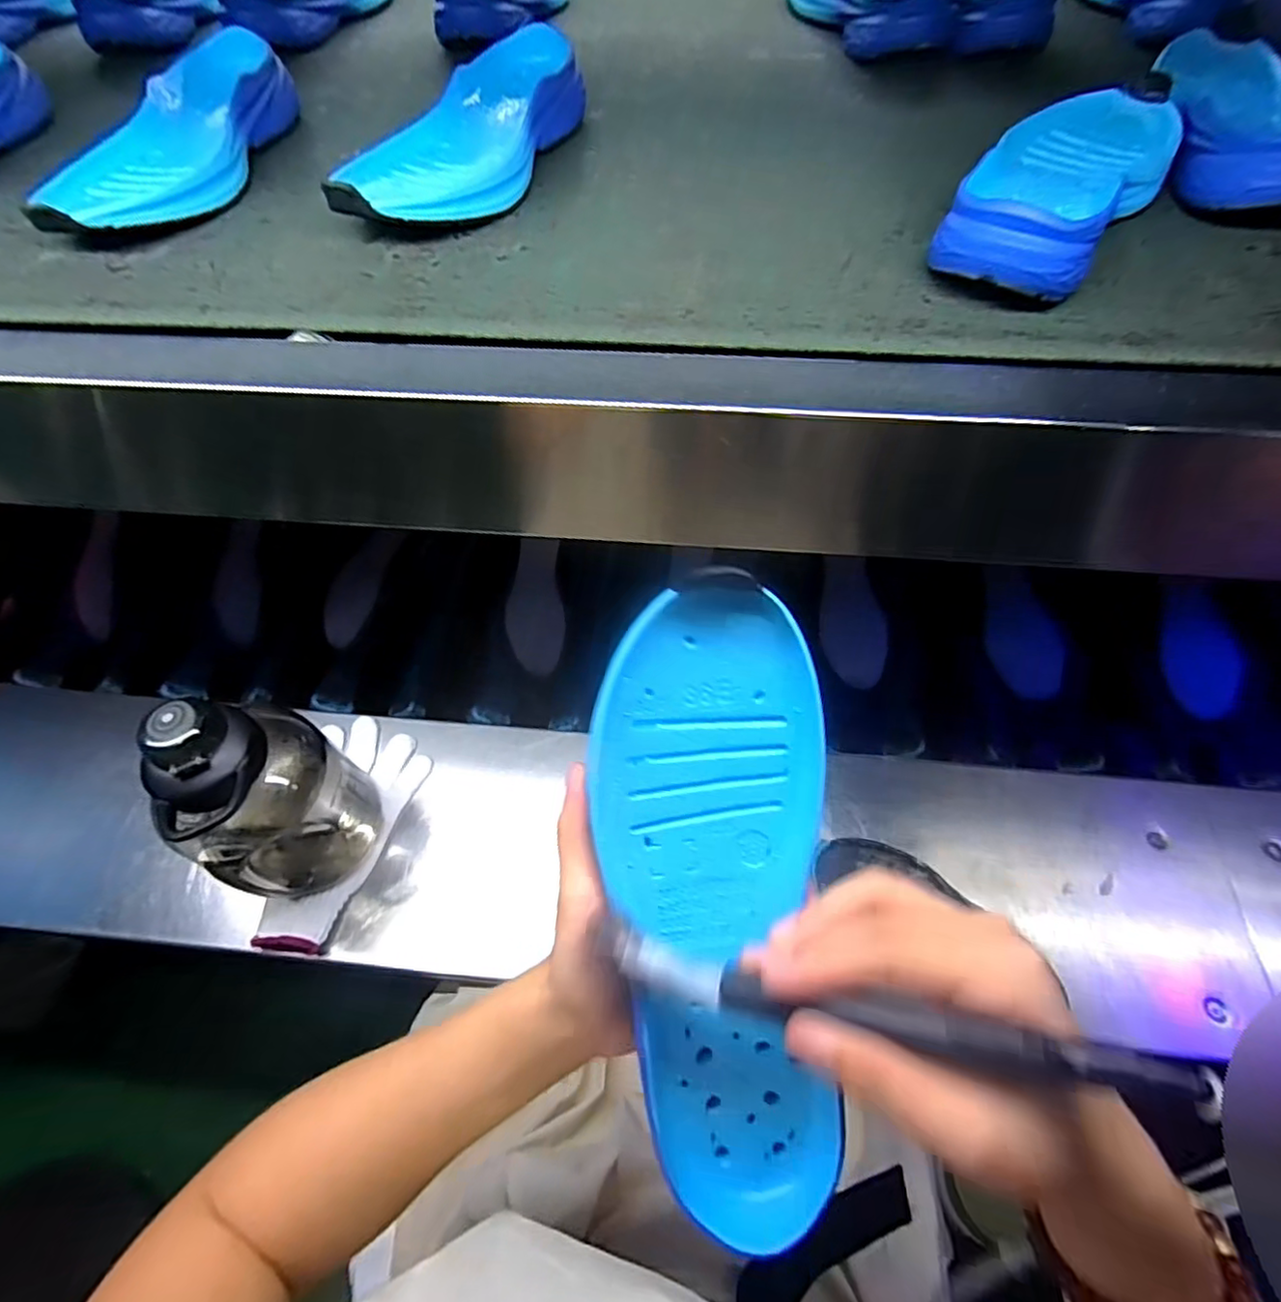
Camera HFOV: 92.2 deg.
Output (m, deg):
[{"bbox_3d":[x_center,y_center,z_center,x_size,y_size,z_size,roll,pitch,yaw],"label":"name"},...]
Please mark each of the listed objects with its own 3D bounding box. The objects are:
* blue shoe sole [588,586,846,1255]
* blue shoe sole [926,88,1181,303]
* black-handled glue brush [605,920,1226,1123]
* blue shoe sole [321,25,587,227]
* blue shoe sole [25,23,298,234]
[{"bbox_3d":[0.030,0.099,0.243,0.089,0.027,0.240,-3,90,-1],"label":"blue shoe sole"},{"bbox_3d":[0.254,-0.278,0.365,0.088,0.037,0.253,30,64,17],"label":"blue shoe sole"},{"bbox_3d":[0.068,0.112,0.192,0.166,0.017,0.016,-3,56,28],"label":"black-handled glue brush"},{"bbox_3d":[-0.115,-0.350,0.418,0.096,0.037,0.250,18,61,11],"label":"blue shoe sole"},{"bbox_3d":[-0.322,-0.355,0.427,0.100,0.043,0.241,3,59,4],"label":"blue shoe sole"}]

